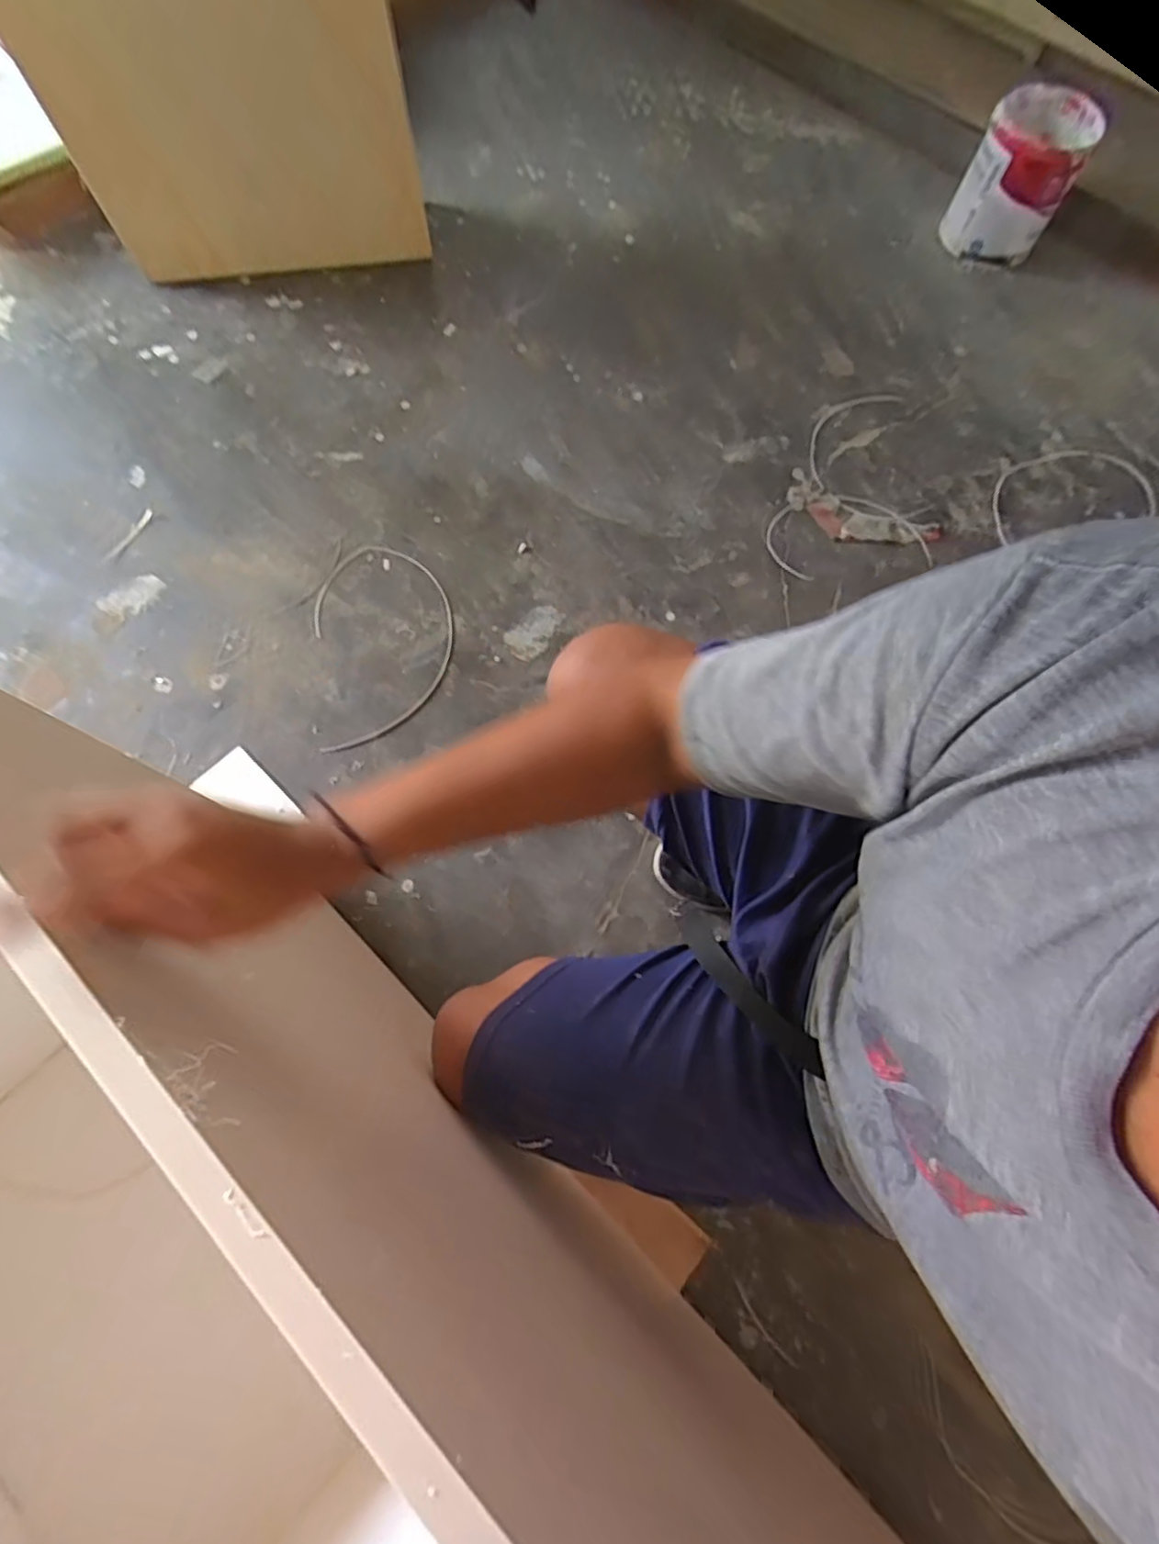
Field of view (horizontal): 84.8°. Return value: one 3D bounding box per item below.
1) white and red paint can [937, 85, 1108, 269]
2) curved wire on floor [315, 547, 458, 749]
[{"bbox_3d":[0.834,-1.133,1.204,0.188,0.195,0.183,0,73,-1],"label":"white and red paint can"},{"bbox_3d":[-0.291,-0.203,0.948,0.197,0.016,0.333,-8,73,-4],"label":"curved wire on floor"}]

